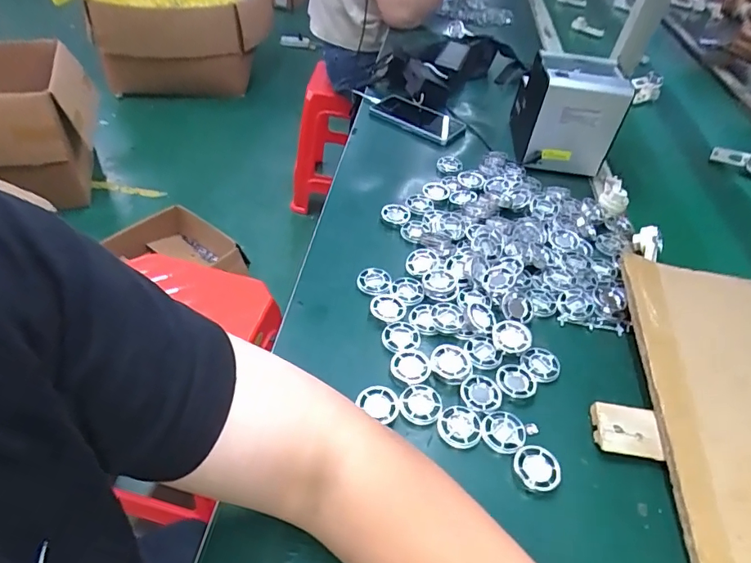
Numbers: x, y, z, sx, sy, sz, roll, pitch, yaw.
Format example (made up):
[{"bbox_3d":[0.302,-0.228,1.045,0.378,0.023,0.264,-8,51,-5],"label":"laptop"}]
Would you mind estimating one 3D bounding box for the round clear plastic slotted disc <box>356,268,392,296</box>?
[{"bbox_3d":[0.000,-0.001,0.558,0.039,0.009,0.037,3,46,-3],"label":"round clear plastic slotted disc"}]

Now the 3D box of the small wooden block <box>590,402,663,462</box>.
[{"bbox_3d":[0.233,0.138,0.446,0.059,0.014,0.046,8,46,3],"label":"small wooden block"}]

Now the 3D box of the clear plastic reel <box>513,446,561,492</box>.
[{"bbox_3d":[0.141,0.162,0.417,0.035,0.012,0.038,3,46,-3],"label":"clear plastic reel"}]

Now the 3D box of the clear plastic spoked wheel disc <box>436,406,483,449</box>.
[{"bbox_3d":[0.077,0.132,0.440,0.039,0.007,0.039,3,46,-3],"label":"clear plastic spoked wheel disc"}]

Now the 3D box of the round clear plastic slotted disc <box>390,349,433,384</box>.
[{"bbox_3d":[0.036,0.083,0.477,0.038,0.004,0.039,3,46,-3],"label":"round clear plastic slotted disc"}]

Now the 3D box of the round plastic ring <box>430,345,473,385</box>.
[{"bbox_3d":[0.077,0.080,0.482,0.040,0.008,0.039,3,46,-3],"label":"round plastic ring"}]

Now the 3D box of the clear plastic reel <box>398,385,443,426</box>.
[{"bbox_3d":[0.043,0.114,0.450,0.039,0.007,0.039,3,46,-3],"label":"clear plastic reel"}]

